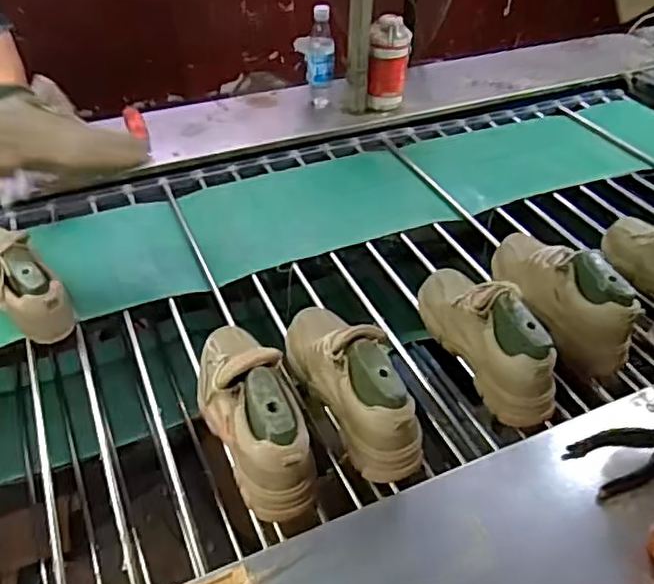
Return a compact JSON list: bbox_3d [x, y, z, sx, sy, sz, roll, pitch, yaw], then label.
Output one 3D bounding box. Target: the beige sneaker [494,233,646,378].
[{"bbox_3d":[0.337,-0.014,0.929,0.082,0.118,0.286,-15,45,-15],"label":"beige sneaker"}]

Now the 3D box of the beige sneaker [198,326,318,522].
[{"bbox_3d":[-0.093,0.127,0.748,0.086,0.114,0.257,-16,46,-17],"label":"beige sneaker"}]

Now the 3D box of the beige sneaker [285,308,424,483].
[{"bbox_3d":[0.033,0.094,0.813,0.100,0.115,0.272,-20,47,-20],"label":"beige sneaker"}]

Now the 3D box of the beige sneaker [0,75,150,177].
[{"bbox_3d":[-0.413,-0.237,0.919,0.259,0.123,0.103,-20,47,-20],"label":"beige sneaker"}]

